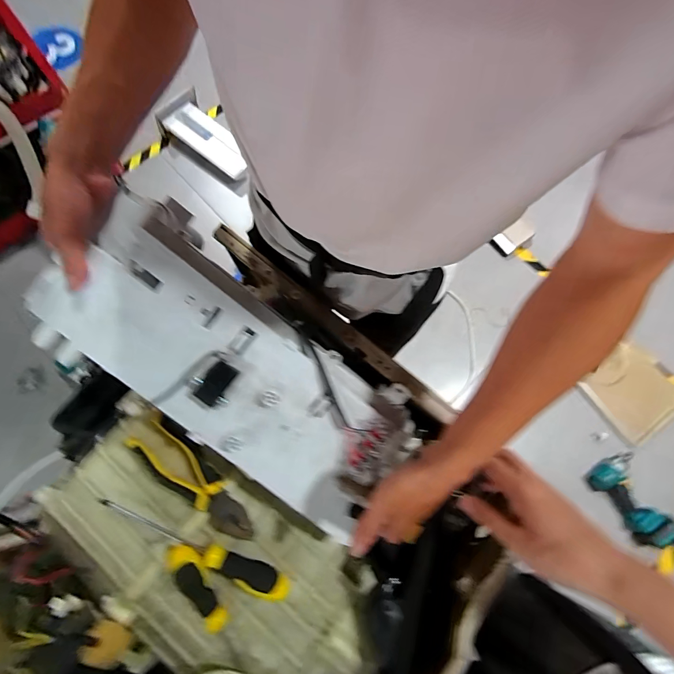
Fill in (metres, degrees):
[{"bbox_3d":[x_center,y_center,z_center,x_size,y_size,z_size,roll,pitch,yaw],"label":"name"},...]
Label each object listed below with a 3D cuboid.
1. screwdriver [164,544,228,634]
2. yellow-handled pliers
[{"bbox_3d":[-0.165,0.296,0.417,0.040,0.031,0.107,-24,96,-8],"label":"screwdriver"},{"bbox_3d":[-0.176,0.177,0.433,0.183,0.027,0.053,43,77,11],"label":"yellow-handled pliers"}]

